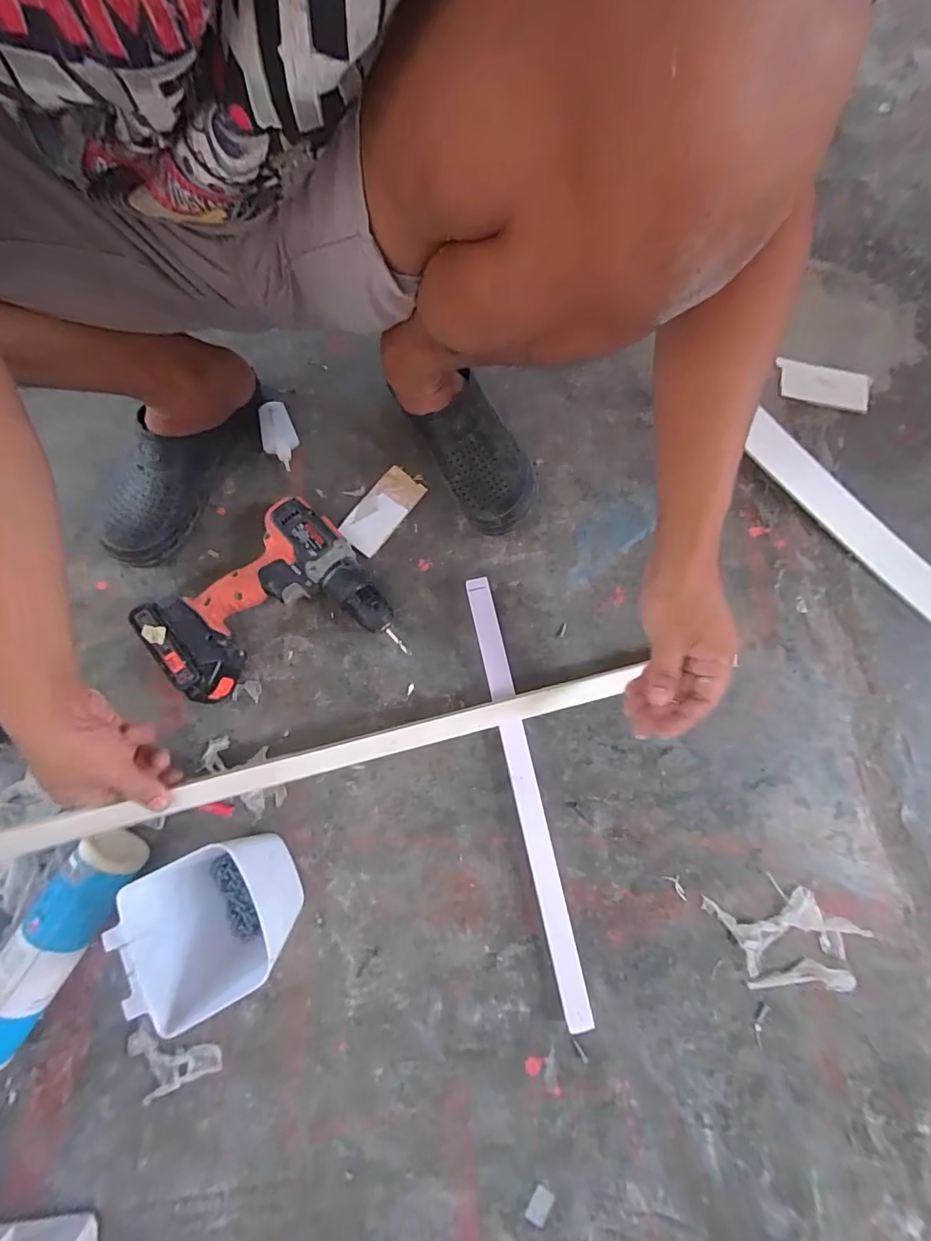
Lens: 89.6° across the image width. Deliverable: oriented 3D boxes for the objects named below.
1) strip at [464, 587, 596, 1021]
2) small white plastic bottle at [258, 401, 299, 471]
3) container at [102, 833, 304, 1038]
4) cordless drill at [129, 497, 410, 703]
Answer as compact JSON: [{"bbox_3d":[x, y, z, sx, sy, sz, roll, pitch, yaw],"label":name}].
[{"bbox_3d":[0.062,0.173,0.508,0.025,0.023,0.457,-12,79,-3],"label":"strip"},{"bbox_3d":[-0.235,-0.231,0.592,0.043,0.022,0.084,-22,79,-5],"label":"small white plastic bottle"},{"bbox_3d":[-0.219,0.267,0.432,0.112,0.128,0.112,-25,80,-5],"label":"container"},{"bbox_3d":[-0.208,-0.004,0.517,0.220,0.077,0.186,-43,82,-8],"label":"cordless drill"}]

